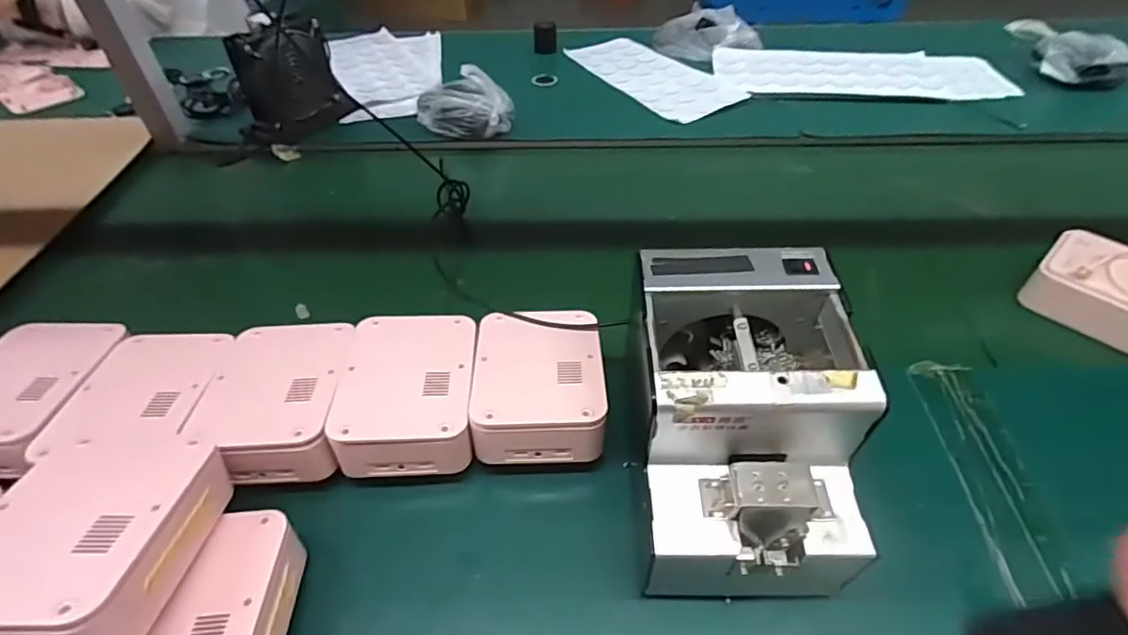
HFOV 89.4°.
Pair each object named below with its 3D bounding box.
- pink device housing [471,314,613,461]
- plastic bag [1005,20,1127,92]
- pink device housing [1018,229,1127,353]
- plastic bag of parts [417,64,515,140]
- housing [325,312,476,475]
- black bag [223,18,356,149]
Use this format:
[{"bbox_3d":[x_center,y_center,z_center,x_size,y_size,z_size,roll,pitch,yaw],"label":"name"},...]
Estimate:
[{"bbox_3d":[-0.019,0.047,0.448,0.098,0.040,0.127,-3,46,0],"label":"pink device housing"},{"bbox_3d":[0.787,-0.415,0.889,0.108,0.052,0.163,-5,46,-3],"label":"plastic bag"},{"bbox_3d":[0.516,-0.022,0.531,0.126,0.046,0.098,35,56,30],"label":"pink device housing"},{"bbox_3d":[-0.140,-0.303,0.791,0.129,0.084,0.081,18,49,19],"label":"plastic bag of parts"},{"bbox_3d":[-0.120,0.053,0.445,0.098,0.044,0.129,-3,46,-1],"label":"housing"},{"bbox_3d":[-0.366,-0.322,0.777,0.060,0.130,0.147,28,53,26],"label":"black bag"}]

